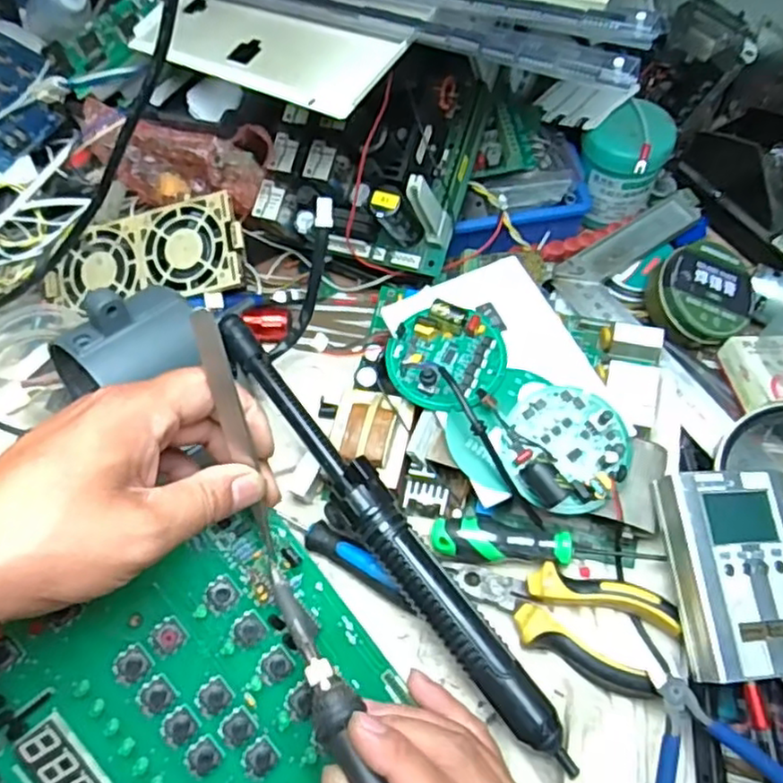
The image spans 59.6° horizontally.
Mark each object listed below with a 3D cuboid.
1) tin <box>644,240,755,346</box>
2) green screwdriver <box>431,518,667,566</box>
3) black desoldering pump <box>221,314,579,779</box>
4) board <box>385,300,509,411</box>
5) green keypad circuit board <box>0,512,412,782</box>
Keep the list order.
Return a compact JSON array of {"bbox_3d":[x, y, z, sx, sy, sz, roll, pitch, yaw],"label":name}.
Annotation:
[{"bbox_3d":[0.209,-0.065,0.465,0.065,0.031,0.065,2,79,-12],"label":"tin"},{"bbox_3d":[0.086,0.088,0.384,0.126,0.016,0.020,8,63,6],"label":"green screwdriver"},{"bbox_3d":[-0.009,0.070,0.380,0.031,0.031,0.298,-35,66,-15],"label":"black desoldering pump"},{"bbox_3d":[0.033,-0.022,0.408,0.070,0.018,0.062,6,63,5],"label":"board"},{"bbox_3d":[-0.073,0.167,0.319,0.158,0.008,0.206,-38,91,-17],"label":"green keypad circuit board"}]

